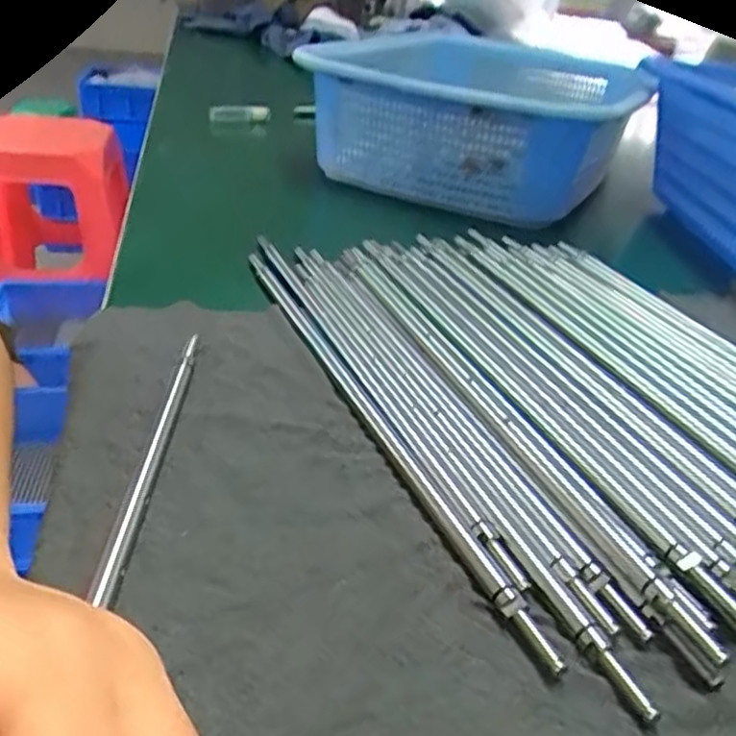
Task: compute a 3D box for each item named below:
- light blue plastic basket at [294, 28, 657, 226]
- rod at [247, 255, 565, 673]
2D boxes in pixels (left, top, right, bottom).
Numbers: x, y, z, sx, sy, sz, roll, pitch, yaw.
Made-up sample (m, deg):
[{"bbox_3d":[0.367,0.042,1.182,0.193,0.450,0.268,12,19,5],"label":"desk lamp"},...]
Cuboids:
[{"bbox_3d":[0.094,-0.217,0.586,0.243,0.105,0.304,17,33,17],"label":"light blue plastic basket"},{"bbox_3d":[-0.005,0.013,0.285,0.007,0.010,0.252,-10,35,-24],"label":"rod"}]

